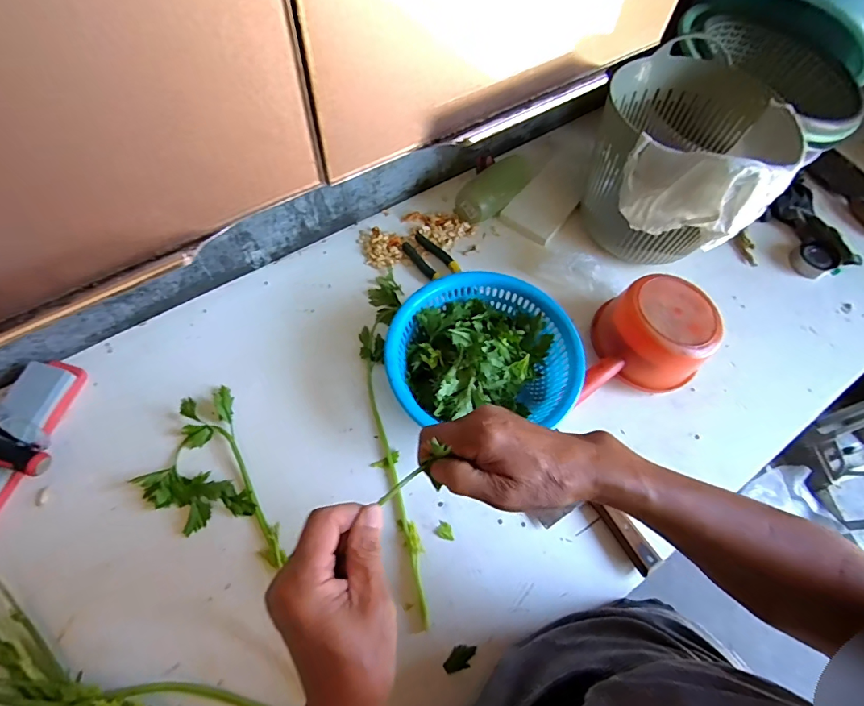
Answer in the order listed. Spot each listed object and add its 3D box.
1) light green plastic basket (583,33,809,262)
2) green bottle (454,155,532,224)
[{"bbox_3d":[0.381,-0.283,0.738,0.243,0.223,0.283,-13,64,-10],"label":"light green plastic basket"},{"bbox_3d":[0.112,-0.289,0.825,0.141,0.067,0.066,-41,72,-21],"label":"green bottle"}]

